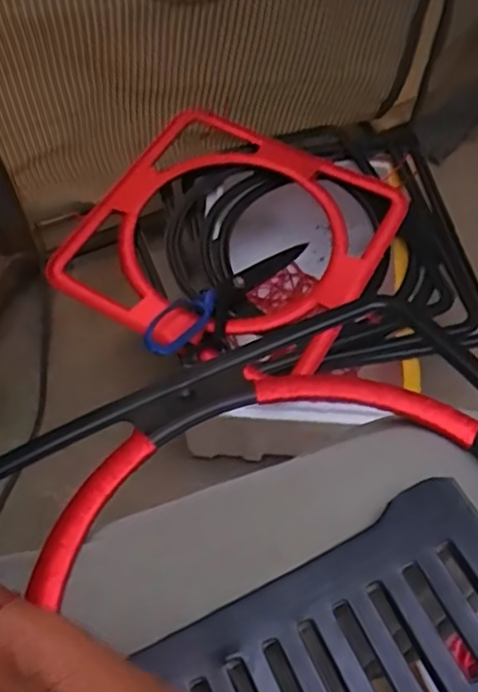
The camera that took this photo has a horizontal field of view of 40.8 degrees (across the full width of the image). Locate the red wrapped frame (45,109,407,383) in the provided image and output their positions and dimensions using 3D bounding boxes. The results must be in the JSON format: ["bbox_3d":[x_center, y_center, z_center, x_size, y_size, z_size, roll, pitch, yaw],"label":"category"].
[{"bbox_3d":[-0.007,-0.141,0.783,0.346,0.048,0.355,25,63,14],"label":"red wrapped frame"}]

